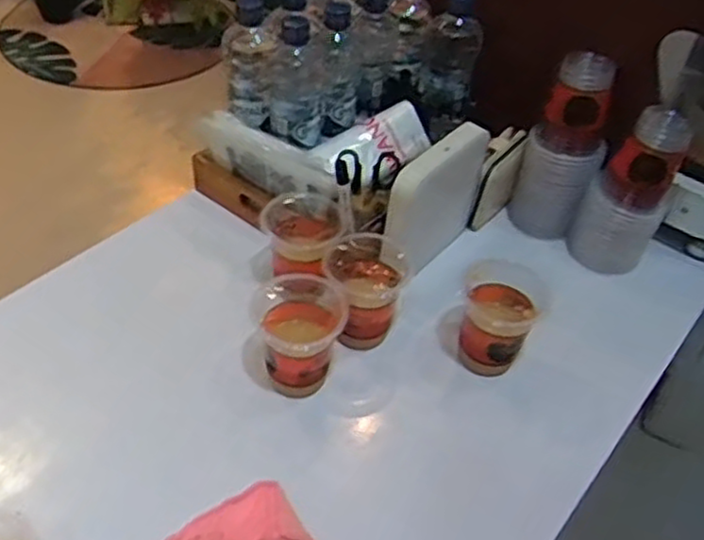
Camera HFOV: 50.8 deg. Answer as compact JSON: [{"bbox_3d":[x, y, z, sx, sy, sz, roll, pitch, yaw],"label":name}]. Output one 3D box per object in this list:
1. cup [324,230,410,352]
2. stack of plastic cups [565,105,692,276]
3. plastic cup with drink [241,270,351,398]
[{"bbox_3d":[0.012,0.023,0.770,0.084,0.098,0.092,4,44,-4],"label":"cup"},{"bbox_3d":[0.327,-0.094,0.865,0.085,0.197,0.077,31,49,22],"label":"stack of plastic cups"},{"bbox_3d":[-0.057,0.070,0.726,0.091,0.099,0.091,4,44,-4],"label":"plastic cup with drink"}]

